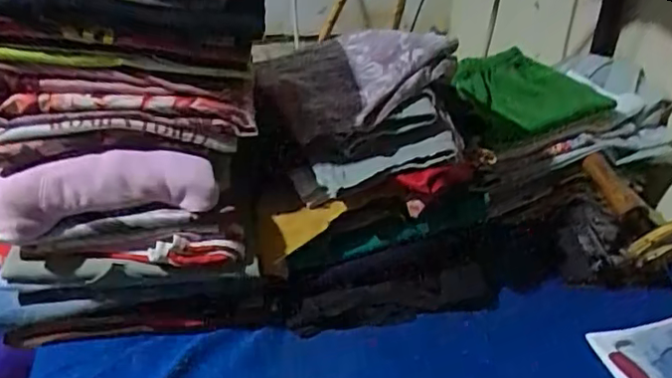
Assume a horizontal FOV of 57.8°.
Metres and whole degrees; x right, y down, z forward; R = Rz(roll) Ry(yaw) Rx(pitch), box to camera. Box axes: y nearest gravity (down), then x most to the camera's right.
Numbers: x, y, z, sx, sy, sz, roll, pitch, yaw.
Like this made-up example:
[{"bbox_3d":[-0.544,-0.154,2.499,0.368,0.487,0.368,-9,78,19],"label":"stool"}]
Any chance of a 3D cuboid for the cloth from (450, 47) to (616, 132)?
[{"bbox_3d":[0.248,-0.133,0.822,0.189,0.032,0.156,-21,61,-29],"label":"cloth"}]

